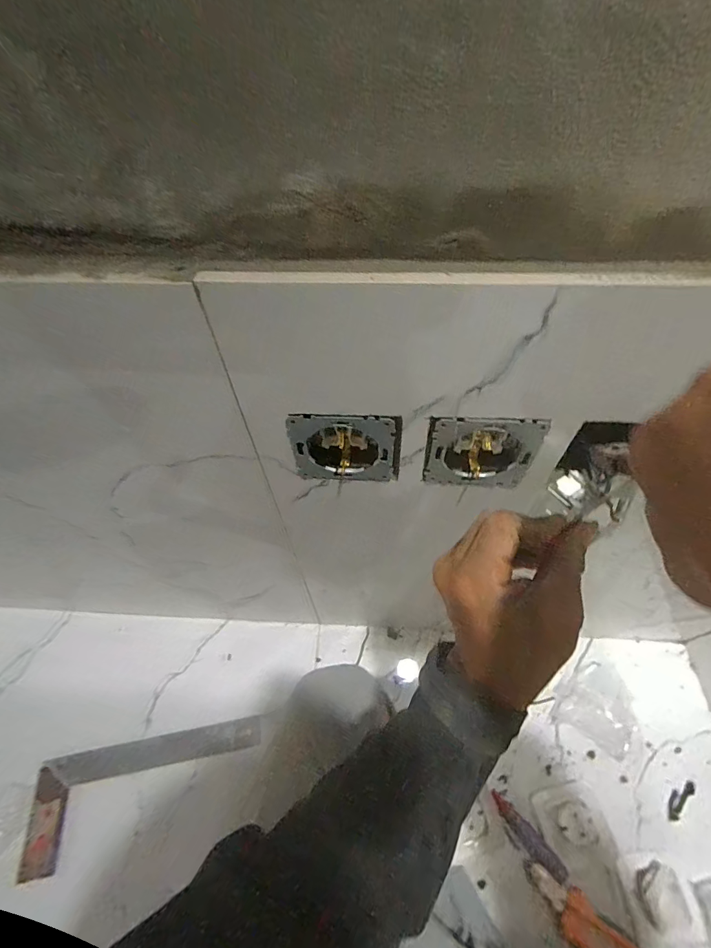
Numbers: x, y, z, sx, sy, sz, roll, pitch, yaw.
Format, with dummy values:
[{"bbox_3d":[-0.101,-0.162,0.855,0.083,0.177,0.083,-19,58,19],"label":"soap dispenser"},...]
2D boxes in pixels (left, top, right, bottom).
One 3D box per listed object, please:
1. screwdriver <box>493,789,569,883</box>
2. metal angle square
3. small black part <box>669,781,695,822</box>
[{"bbox_3d":[0.216,0.456,0.512,0.022,0.015,0.104,-35,61,-21],"label":"screwdriver"},{"bbox_3d":[-0.284,0.427,0.562,0.307,0.020,0.121,-13,56,-8],"label":"metal angle square"},{"bbox_3d":[0.428,0.429,0.535,0.058,0.005,0.018,-37,62,-22],"label":"small black part"}]

